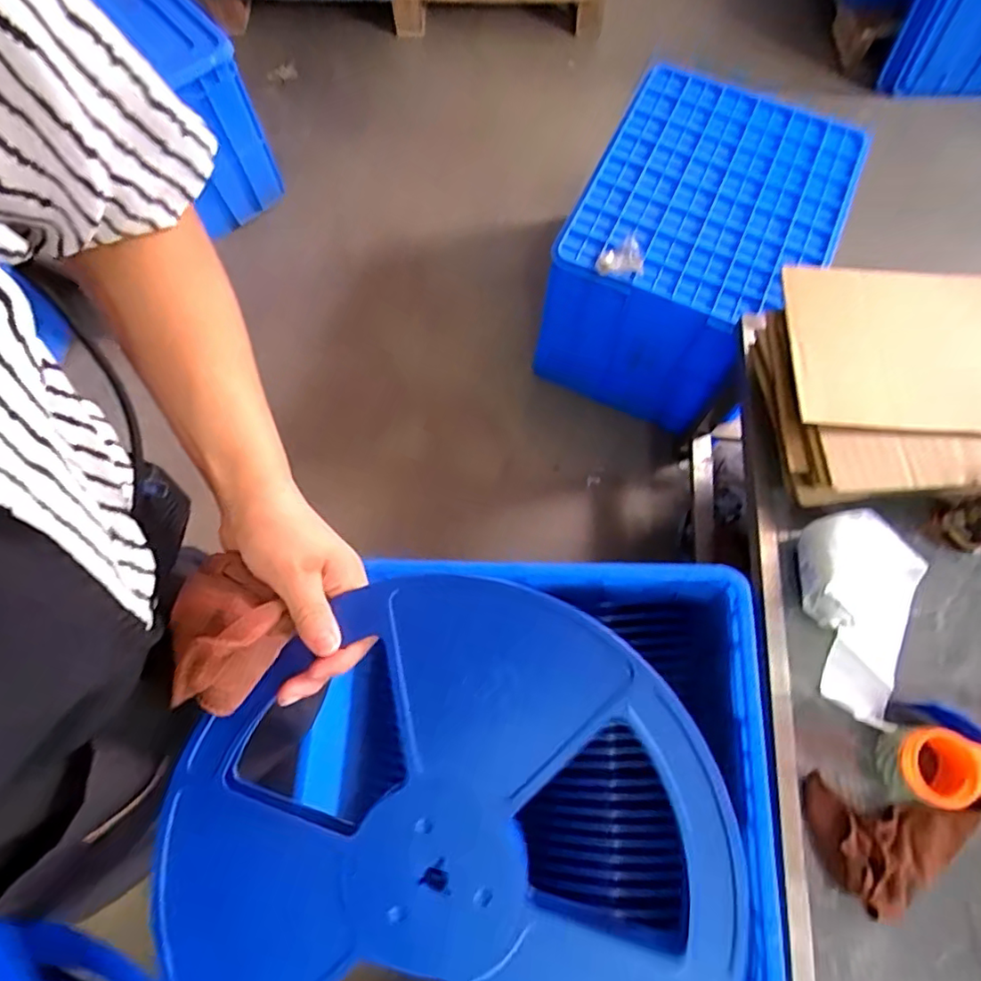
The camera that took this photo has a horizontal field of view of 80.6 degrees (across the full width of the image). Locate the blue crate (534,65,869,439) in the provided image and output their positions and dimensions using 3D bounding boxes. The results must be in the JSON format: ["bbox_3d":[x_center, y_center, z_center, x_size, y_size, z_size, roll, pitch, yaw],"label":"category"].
[{"bbox_3d":[0.412,-0.467,1.256,0.438,0.440,0.544,29,74,10],"label":"blue crate"}]

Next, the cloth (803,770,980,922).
[{"bbox_3d":[0.475,0.413,0.669,0.198,0.047,0.135,4,71,2],"label":"cloth"}]

